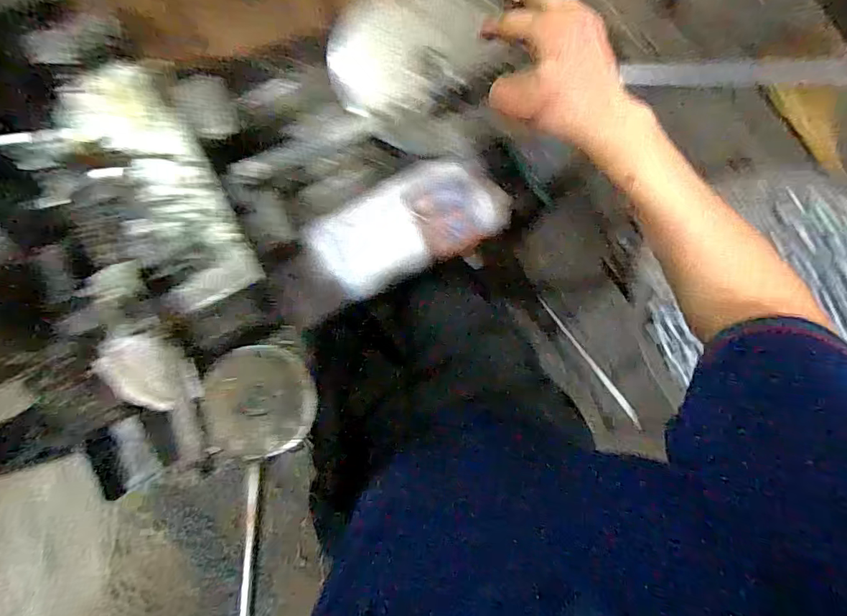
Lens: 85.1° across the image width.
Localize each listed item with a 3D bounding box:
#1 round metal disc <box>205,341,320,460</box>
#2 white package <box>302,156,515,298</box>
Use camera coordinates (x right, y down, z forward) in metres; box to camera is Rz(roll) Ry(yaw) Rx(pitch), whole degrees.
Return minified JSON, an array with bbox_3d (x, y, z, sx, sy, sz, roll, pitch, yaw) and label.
[{"bbox_3d":[-0.150,0.086,0.425,0.099,0.011,0.099,0,84,-2],"label":"round metal disc"},{"bbox_3d":[-0.010,-0.105,0.586,0.245,0.027,0.122,-28,115,-3],"label":"white package"}]

